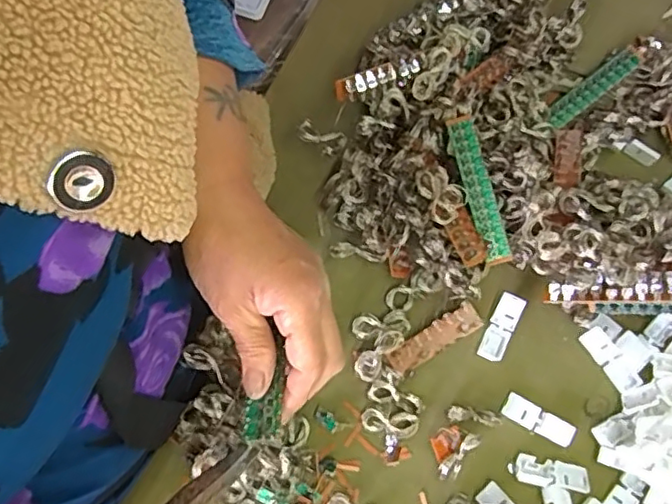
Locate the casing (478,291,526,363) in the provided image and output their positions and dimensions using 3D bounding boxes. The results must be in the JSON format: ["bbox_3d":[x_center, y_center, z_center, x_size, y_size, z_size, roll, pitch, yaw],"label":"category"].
[{"bbox_3d":[0.135,0.062,0.499,0.020,0.009,0.055,25,86,10],"label":"casing"}]

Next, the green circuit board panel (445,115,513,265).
[{"bbox_3d":[0.120,-0.052,0.511,0.022,0.011,0.127,-15,84,-3],"label":"green circuit board panel"}]

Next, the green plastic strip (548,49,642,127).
[{"bbox_3d":[0.232,-0.149,0.556,0.101,0.009,0.021,-37,76,-9],"label":"green plastic strip"}]

